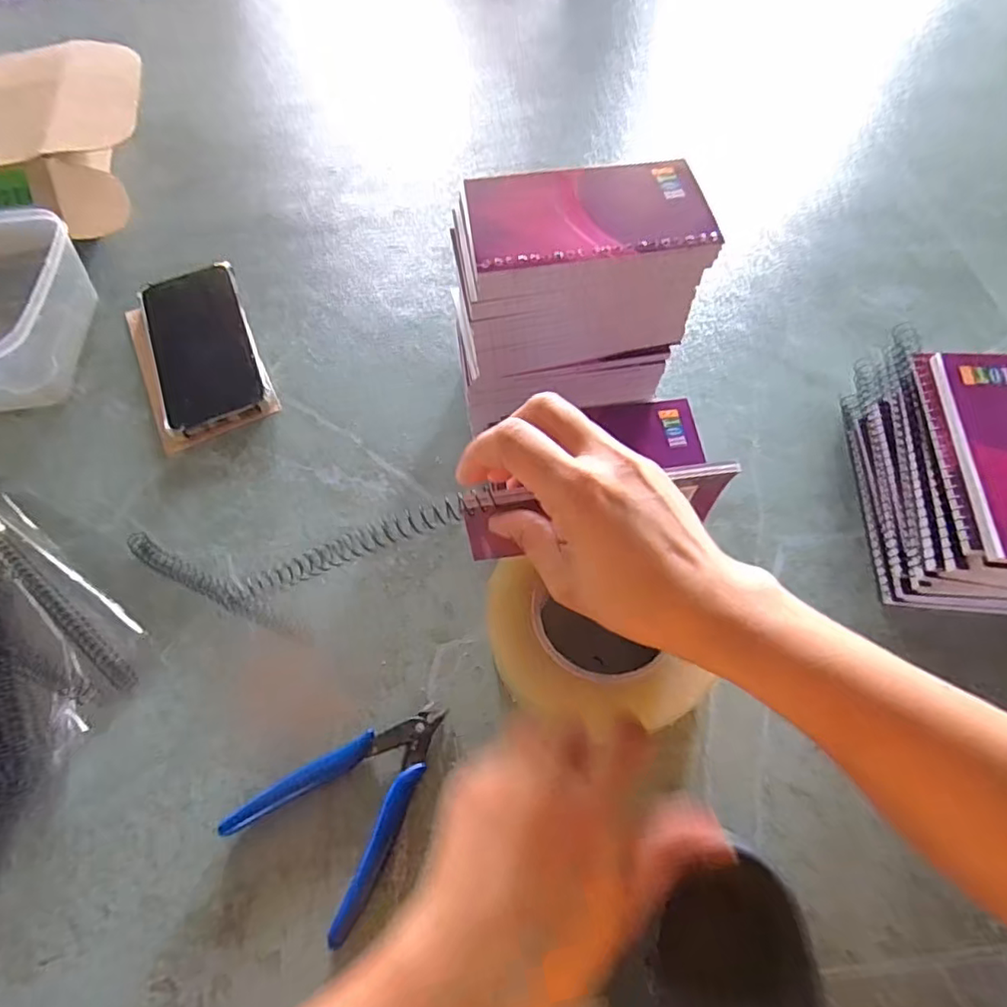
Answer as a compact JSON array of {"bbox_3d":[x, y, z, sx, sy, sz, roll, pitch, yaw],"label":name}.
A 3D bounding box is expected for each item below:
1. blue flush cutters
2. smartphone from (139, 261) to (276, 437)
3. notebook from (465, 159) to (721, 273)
[{"bbox_3d":[-0.082,0.159,0.335,0.085,0.012,0.116,33,66,20],"label":"blue flush cutters"},{"bbox_3d":[-0.243,-0.127,0.482,0.079,0.013,0.160,-24,67,-4],"label":"smartphone"},{"bbox_3d":[0.046,-0.164,0.333,0.128,0.005,0.081,-6,60,-1],"label":"notebook"}]

